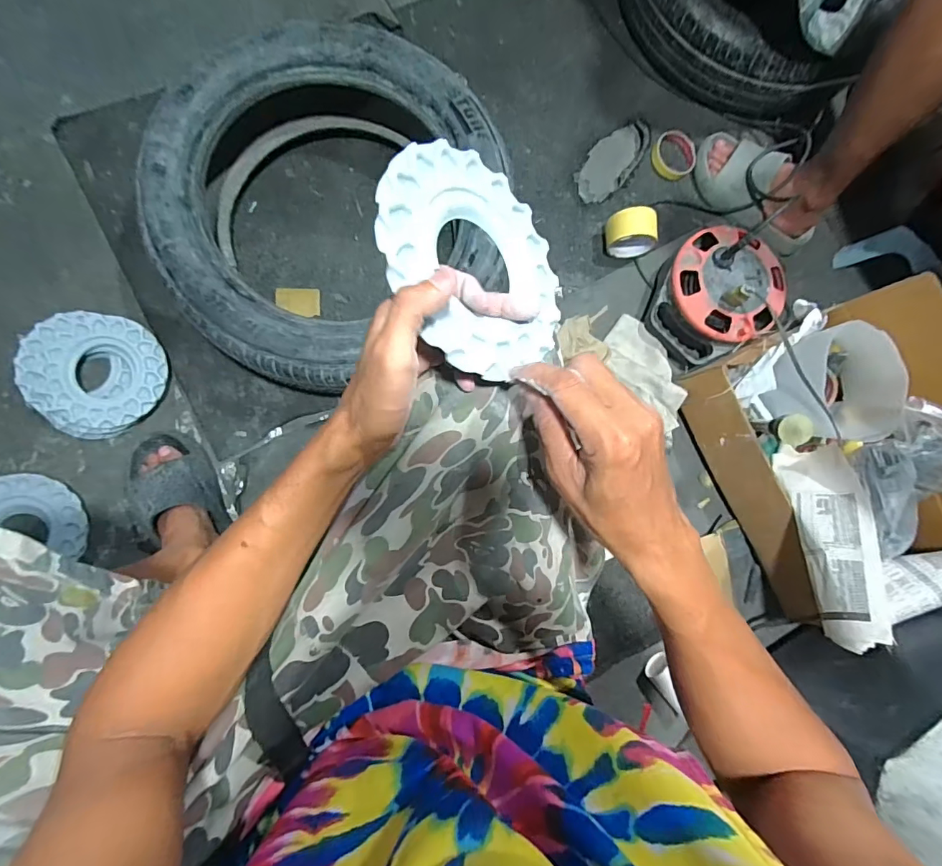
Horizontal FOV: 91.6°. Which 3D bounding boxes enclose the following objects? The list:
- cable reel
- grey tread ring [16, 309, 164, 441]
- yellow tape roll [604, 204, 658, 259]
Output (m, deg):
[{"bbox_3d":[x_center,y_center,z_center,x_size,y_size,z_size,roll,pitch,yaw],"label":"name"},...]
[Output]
[{"bbox_3d":[0.424,-0.246,0.796,0.219,0.132,0.204,-27,93,-10],"label":"cable reel"},{"bbox_3d":[-0.566,-0.092,0.688,0.198,0.039,0.182,1,86,-8],"label":"grey tread ring"},{"bbox_3d":[0.283,-0.354,0.811,0.074,0.080,0.066,-2,86,-8],"label":"yellow tape roll"}]

